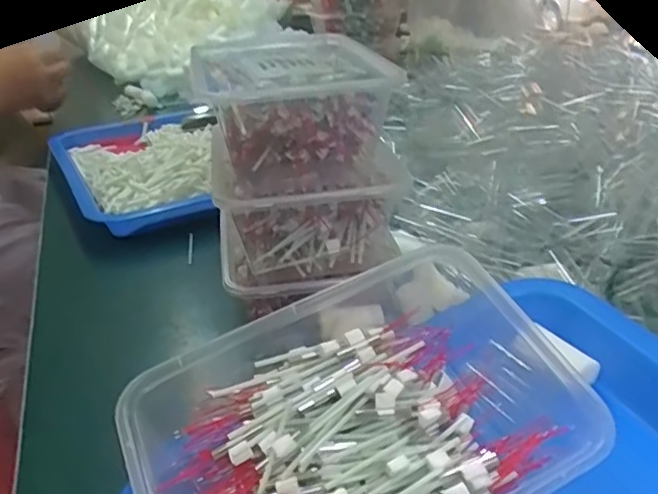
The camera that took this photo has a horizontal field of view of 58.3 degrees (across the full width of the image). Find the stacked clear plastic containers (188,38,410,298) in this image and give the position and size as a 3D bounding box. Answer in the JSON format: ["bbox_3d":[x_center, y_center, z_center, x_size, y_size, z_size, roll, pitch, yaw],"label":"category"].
[{"bbox_3d":[-0.024,-0.060,0.412,0.113,0.131,0.164,-7,29,-8],"label":"stacked clear plastic containers"}]

